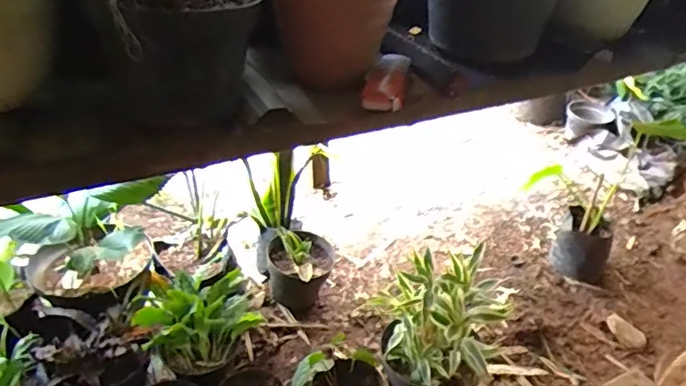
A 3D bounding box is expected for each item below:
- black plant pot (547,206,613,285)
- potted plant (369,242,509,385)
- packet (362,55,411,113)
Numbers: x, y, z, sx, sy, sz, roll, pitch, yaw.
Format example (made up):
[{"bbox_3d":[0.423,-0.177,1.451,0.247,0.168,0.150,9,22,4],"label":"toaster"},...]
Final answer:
[{"bbox_3d":[0.675,0.140,1.496,0.140,0.162,0.146,-1,32,1],"label":"black plant pot"},{"bbox_3d":[0.191,0.294,1.065,0.199,0.347,0.180,0,33,3],"label":"potted plant"},{"bbox_3d":[0.055,-0.139,0.675,0.046,0.030,0.139,5,33,11],"label":"packet"}]

